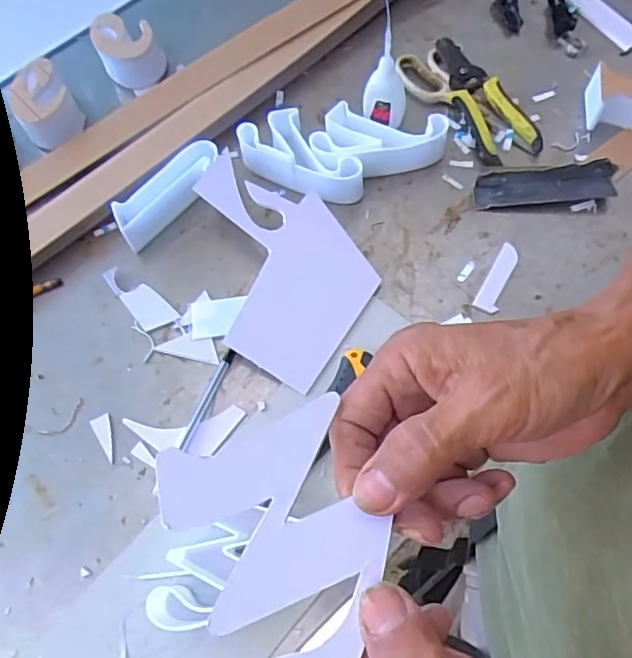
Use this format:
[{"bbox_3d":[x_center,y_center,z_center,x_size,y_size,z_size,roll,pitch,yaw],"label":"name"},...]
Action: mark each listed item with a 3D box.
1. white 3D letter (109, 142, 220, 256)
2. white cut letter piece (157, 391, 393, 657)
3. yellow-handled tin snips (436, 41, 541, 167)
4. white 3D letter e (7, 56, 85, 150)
[{"bbox_3d":[-0.148,-0.136,0.599,0.047,0.040,0.127,39,74,19],"label":"white 3D letter"},{"bbox_3d":[-0.011,0.084,0.220,0.075,0.006,0.104,-18,65,-12],"label":"white cut letter piece"},{"bbox_3d":[0.179,-0.252,0.638,0.059,0.021,0.169,-18,66,-5],"label":"yellow-handled tin snips"},{"bbox_3d":[-0.303,-0.250,0.655,0.064,0.045,0.087,-32,68,-11],"label":"white 3D letter e"}]

